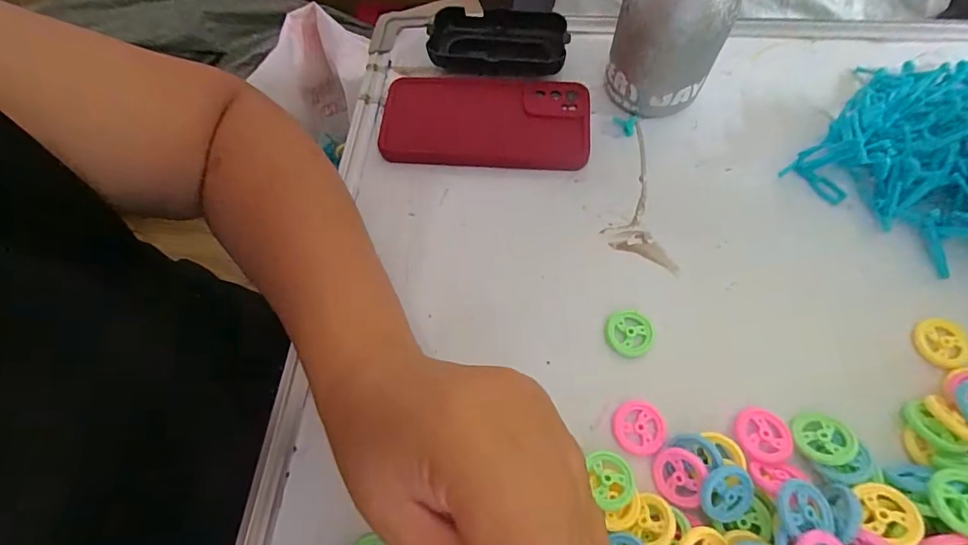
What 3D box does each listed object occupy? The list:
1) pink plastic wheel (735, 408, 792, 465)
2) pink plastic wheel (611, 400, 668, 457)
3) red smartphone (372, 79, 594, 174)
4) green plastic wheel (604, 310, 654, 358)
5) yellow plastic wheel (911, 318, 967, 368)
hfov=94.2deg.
[{"bbox_3d":[0.159,0.092,0.255,0.029,0.005,0.029,-1,66,3],"label":"pink plastic wheel"},{"bbox_3d":[0.091,0.091,0.263,0.029,0.006,0.029,-1,66,3],"label":"pink plastic wheel"},{"bbox_3d":[0.001,-0.121,0.350,0.158,0.015,0.080,2,66,4],"label":"red smartphone"},{"bbox_3d":[0.092,0.039,0.286,0.028,0.010,0.028,0,67,1],"label":"green plastic wheel"},{"bbox_3d":[0.280,0.043,0.273,0.032,0.004,0.029,-6,66,1],"label":"yellow plastic wheel"}]

